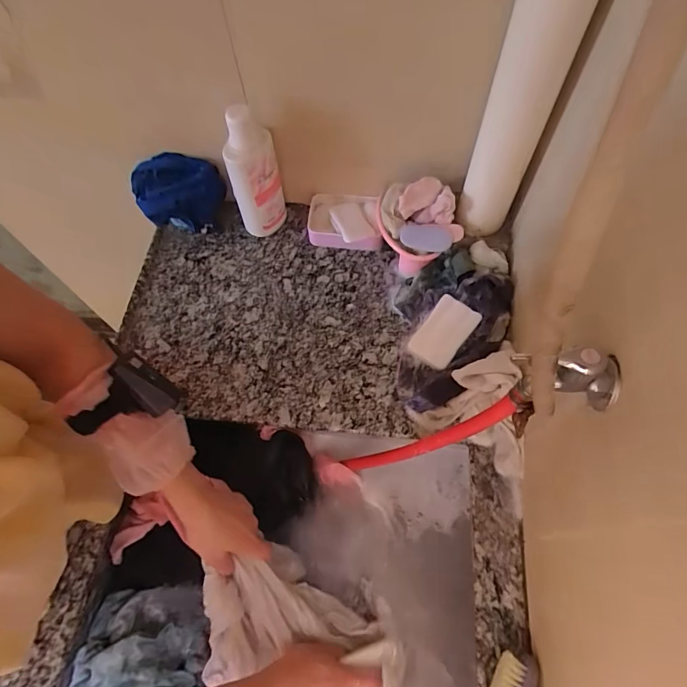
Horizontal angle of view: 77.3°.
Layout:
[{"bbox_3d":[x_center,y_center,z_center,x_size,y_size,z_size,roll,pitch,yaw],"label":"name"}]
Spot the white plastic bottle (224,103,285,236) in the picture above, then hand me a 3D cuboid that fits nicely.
[{"bbox_3d":[-0.136,-0.253,0.665,0.075,0.212,0.068,-14,65,-5],"label":"white plastic bottle"}]

